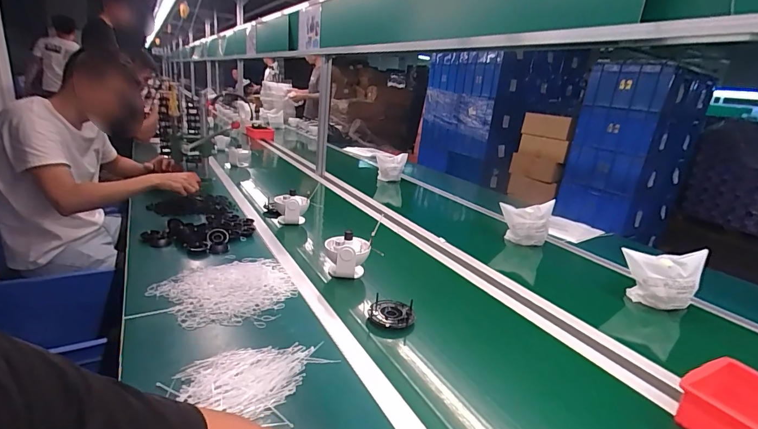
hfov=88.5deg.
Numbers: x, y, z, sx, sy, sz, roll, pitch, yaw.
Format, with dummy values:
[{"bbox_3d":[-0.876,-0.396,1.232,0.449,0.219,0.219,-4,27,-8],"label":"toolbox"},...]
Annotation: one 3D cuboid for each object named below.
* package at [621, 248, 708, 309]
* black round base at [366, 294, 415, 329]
[{"bbox_3d":[0.723,0.161,1.008,0.164,0.150,0.084,15,21,31],"label":"package"},{"bbox_3d":[0.028,0.213,0.849,0.108,0.020,0.091,2,28,24],"label":"black round base"}]

